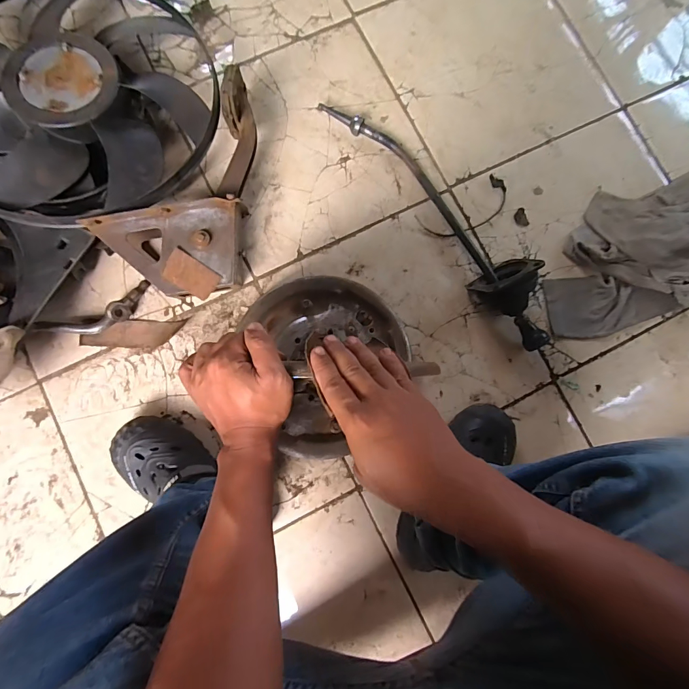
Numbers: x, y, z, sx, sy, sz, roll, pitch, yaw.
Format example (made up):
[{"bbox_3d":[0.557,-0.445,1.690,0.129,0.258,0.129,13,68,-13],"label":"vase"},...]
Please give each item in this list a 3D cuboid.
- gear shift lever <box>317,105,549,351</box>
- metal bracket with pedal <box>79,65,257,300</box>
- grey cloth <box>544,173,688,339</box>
[{"bbox_3d":[0.169,-0.233,0.664,0.088,0.093,0.590,-42,86,-6],"label":"gear shift lever"},{"bbox_3d":[-0.278,-0.261,0.639,0.229,0.107,0.356,6,83,-2],"label":"metal bracket with pedal"},{"bbox_3d":[0.622,-0.210,0.681,0.564,0.078,0.249,-28,85,-5],"label":"grey cloth"}]

